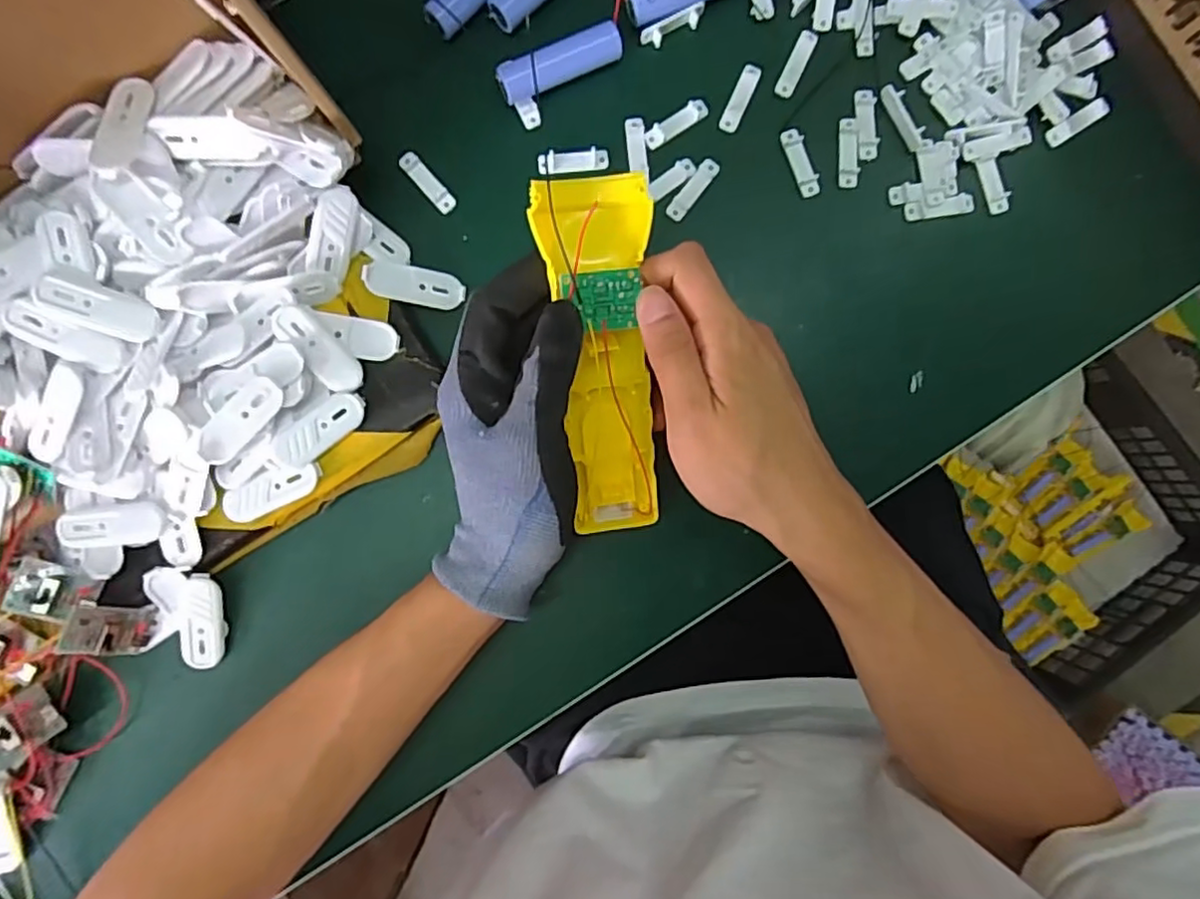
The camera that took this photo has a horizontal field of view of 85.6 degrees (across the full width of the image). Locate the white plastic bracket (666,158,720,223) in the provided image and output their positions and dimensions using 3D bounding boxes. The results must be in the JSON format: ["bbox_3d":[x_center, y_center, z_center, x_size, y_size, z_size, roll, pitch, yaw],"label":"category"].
[{"bbox_3d":[0.049,-0.138,0.342,0.009,0.004,0.039,38,88,0],"label":"white plastic bracket"}]

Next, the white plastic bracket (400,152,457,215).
[{"bbox_3d":[-0.089,-0.139,0.336,0.010,0.004,0.036,-42,90,-2],"label":"white plastic bracket"}]

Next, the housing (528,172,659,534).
[{"bbox_3d":[0.003,-0.037,0.296,0.047,0.017,0.162,-8,112,-6],"label":"housing"}]

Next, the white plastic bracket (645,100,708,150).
[{"bbox_3d":[0.040,-0.172,0.340,0.036,0.004,0.011,-34,89,-2],"label":"white plastic bracket"}]

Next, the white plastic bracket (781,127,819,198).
[{"bbox_3d":[0.107,-0.152,0.344,0.011,0.005,0.036,-20,89,-1],"label":"white plastic bracket"}]

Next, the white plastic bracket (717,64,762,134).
[{"bbox_3d":[0.074,-0.186,0.341,0.010,0.004,0.037,24,88,0],"label":"white plastic bracket"}]

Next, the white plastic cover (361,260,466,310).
[{"bbox_3d":[-0.095,-0.084,0.332,0.049,0.006,0.020,8,92,-21],"label":"white plastic cover"}]

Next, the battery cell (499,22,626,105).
[{"bbox_3d":[-0.020,-0.197,0.331,0.065,0.014,0.015,-24,89,-1],"label":"battery cell"}]

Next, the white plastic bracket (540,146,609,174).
[{"bbox_3d":[-0.014,-0.151,0.340,0.037,0.007,0.011,-4,89,-1],"label":"white plastic bracket"}]

